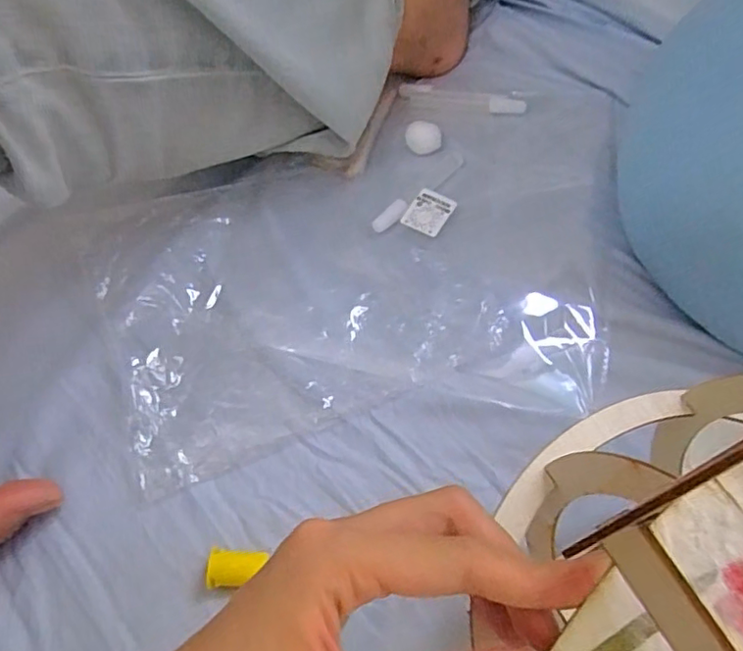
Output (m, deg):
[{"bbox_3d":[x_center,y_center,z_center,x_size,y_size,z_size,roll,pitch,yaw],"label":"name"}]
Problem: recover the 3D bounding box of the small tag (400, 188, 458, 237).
[{"bbox_3d":[0.043,-0.084,0.436,0.030,0.005,0.036,31,72,16],"label":"small tag"}]

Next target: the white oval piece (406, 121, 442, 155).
[{"bbox_3d":[0.043,-0.154,0.483,0.028,0.014,0.025,5,59,7],"label":"white oval piece"}]

